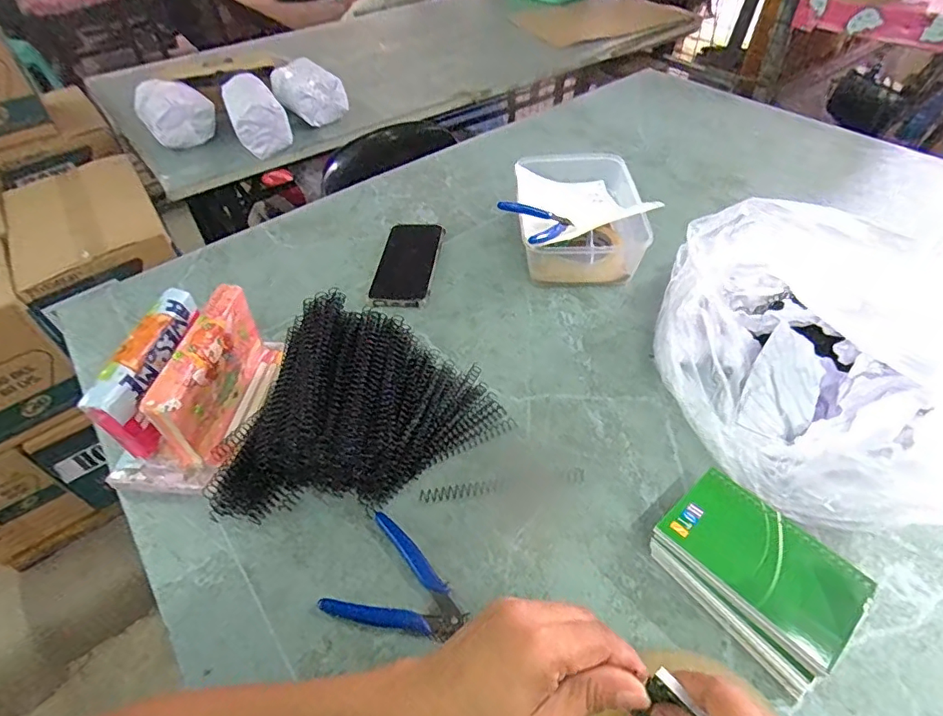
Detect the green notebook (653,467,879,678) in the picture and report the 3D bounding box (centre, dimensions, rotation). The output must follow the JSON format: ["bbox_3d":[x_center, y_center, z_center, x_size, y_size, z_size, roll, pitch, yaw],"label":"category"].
[{"bbox_3d":[0.217,0.148,0.385,0.082,0.008,0.131,-33,55,-23],"label":"green notebook"}]

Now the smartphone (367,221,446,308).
[{"bbox_3d":[-0.085,-0.131,0.707,0.078,0.008,0.179,3,47,6],"label":"smartphone"}]

